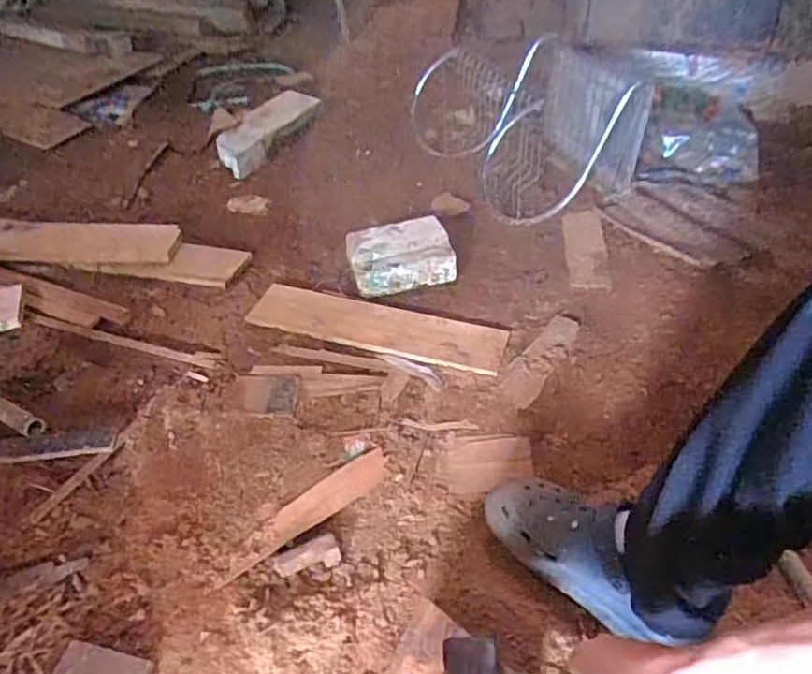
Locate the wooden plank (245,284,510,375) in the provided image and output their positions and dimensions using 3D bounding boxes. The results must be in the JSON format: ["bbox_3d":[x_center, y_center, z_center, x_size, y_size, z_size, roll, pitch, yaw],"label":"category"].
[{"bbox_3d":[-0.049,-0.025,0.966,0.411,0.012,0.113,14,44,15],"label":"wooden plank"}]

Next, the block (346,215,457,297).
[{"bbox_3d":[-0.012,-0.142,1.052,0.170,0.065,0.125,-11,43,-12],"label":"block"}]

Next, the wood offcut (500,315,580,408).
[{"bbox_3d":[0.204,0.028,0.919,0.053,0.011,0.207,24,47,24],"label":"wood offcut"}]

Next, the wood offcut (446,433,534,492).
[{"bbox_3d":[0.107,0.160,0.789,0.116,0.008,0.080,-6,43,-7],"label":"wood offcut"}]

